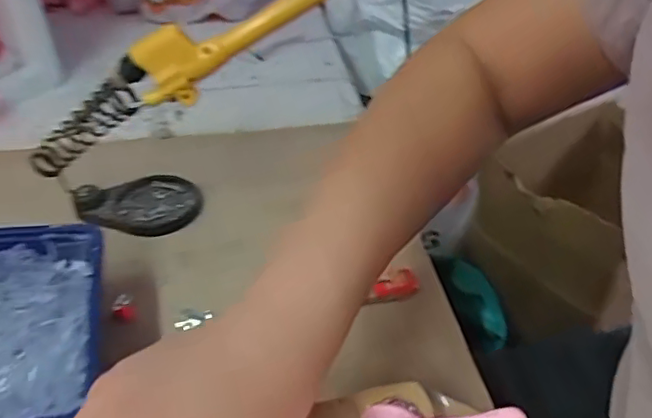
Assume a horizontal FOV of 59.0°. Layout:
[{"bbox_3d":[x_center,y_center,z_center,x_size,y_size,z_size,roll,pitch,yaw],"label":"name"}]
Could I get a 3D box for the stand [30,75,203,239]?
[{"bbox_3d":[-0.155,-0.041,0.423,0.110,0.098,0.058,-8,40,-11],"label":"stand"}]

